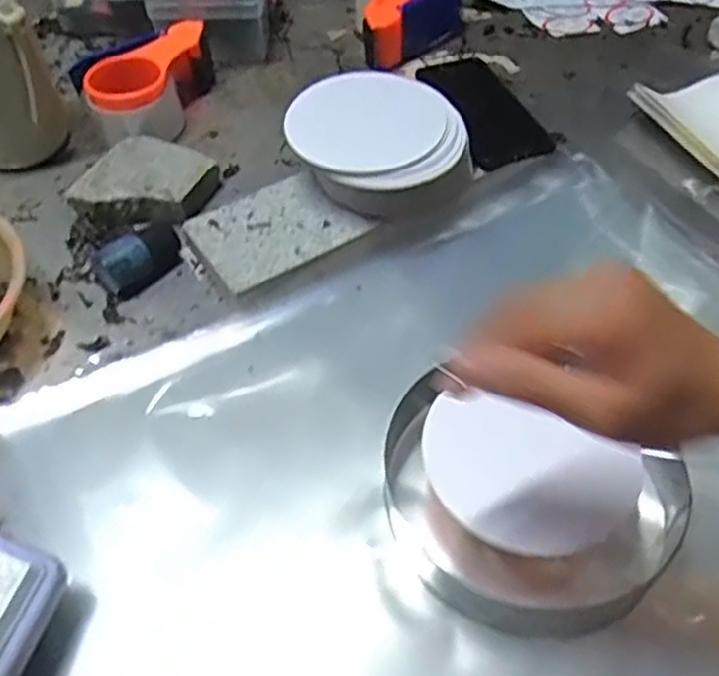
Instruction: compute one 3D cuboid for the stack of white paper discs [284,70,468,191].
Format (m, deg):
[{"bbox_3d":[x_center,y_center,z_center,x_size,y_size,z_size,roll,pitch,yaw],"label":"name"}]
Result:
[{"bbox_3d":[0.016,-0.180,0.664,0.144,0.039,0.129,30,59,22],"label":"stack of white paper discs"}]

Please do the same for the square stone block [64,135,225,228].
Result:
[{"bbox_3d":[-0.197,-0.145,0.715,0.112,0.037,0.101,16,55,13],"label":"square stone block"}]

